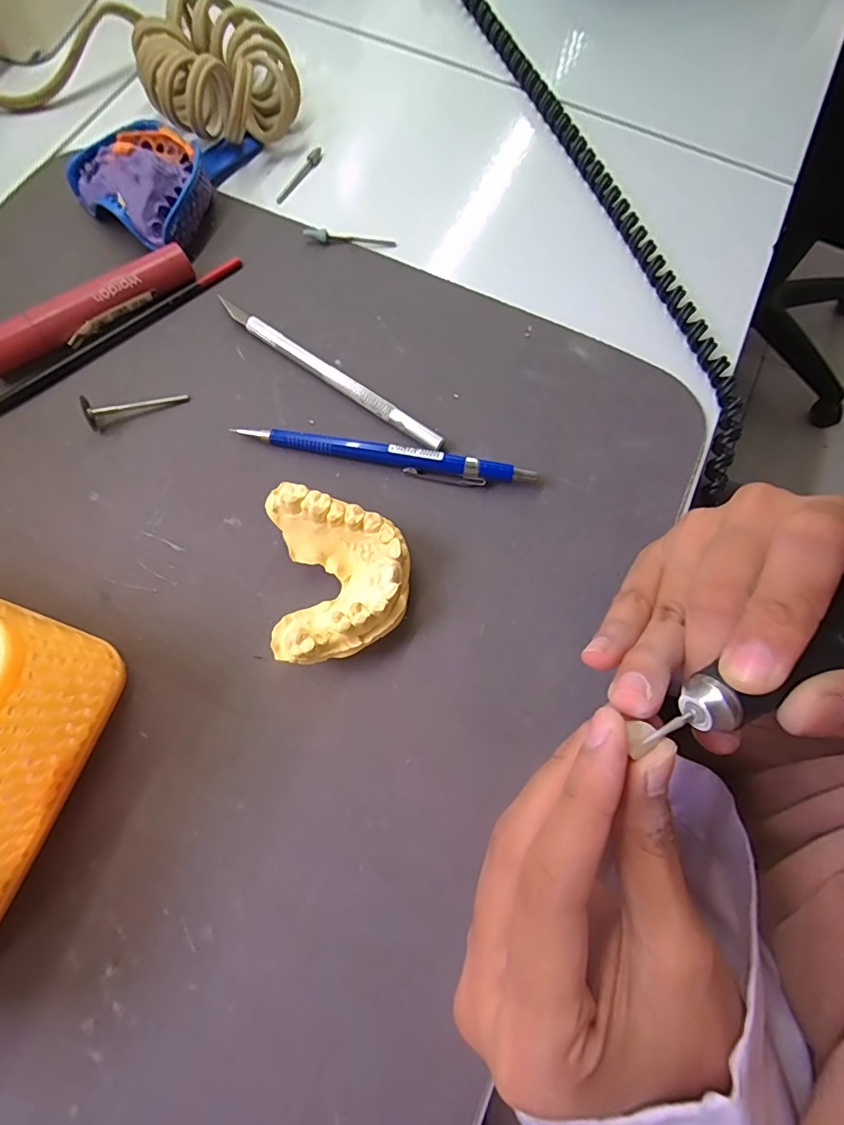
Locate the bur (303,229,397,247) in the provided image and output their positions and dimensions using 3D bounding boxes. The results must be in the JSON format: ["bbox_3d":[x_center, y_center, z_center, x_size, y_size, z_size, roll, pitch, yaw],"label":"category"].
[{"bbox_3d":[-0.039,-0.175,0.259,0.048,0.005,0.005,4,73,-1],"label":"bur"}]

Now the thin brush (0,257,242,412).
[{"bbox_3d":[-0.162,-0.105,0.234,0.169,0.005,0.010,-40,78,-12],"label":"thin brush"}]

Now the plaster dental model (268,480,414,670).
[{"bbox_3d":[-0.032,0.004,0.195,0.052,0.026,0.068,-6,73,-4],"label":"plaster dental model"}]

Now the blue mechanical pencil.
[{"bbox_3d":[-0.016,-0.049,0.220,0.133,0.011,0.012,13,73,2],"label":"blue mechanical pencil"}]

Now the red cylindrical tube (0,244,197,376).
[{"bbox_3d":[-0.159,-0.121,0.232,0.105,0.018,0.013,-35,77,-11],"label":"red cylindrical tube"}]

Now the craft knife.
[{"bbox_3d":[-0.046,-0.092,0.233,0.133,0.007,0.008,35,75,8],"label":"craft knife"}]

